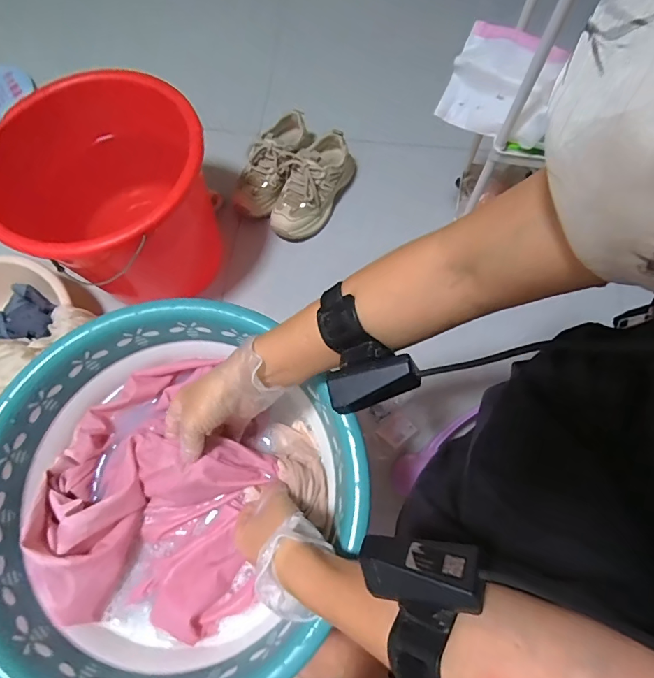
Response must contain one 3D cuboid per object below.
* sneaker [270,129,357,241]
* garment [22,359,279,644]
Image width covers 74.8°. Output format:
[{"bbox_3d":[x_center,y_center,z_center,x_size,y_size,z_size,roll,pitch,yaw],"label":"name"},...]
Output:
[{"bbox_3d":[-0.023,-0.332,0.897,0.094,0.115,0.249,25,73,10],"label":"sneaker"},{"bbox_3d":[-0.178,0.147,0.442,0.228,0.067,0.261,7,70,4],"label":"garment"}]

